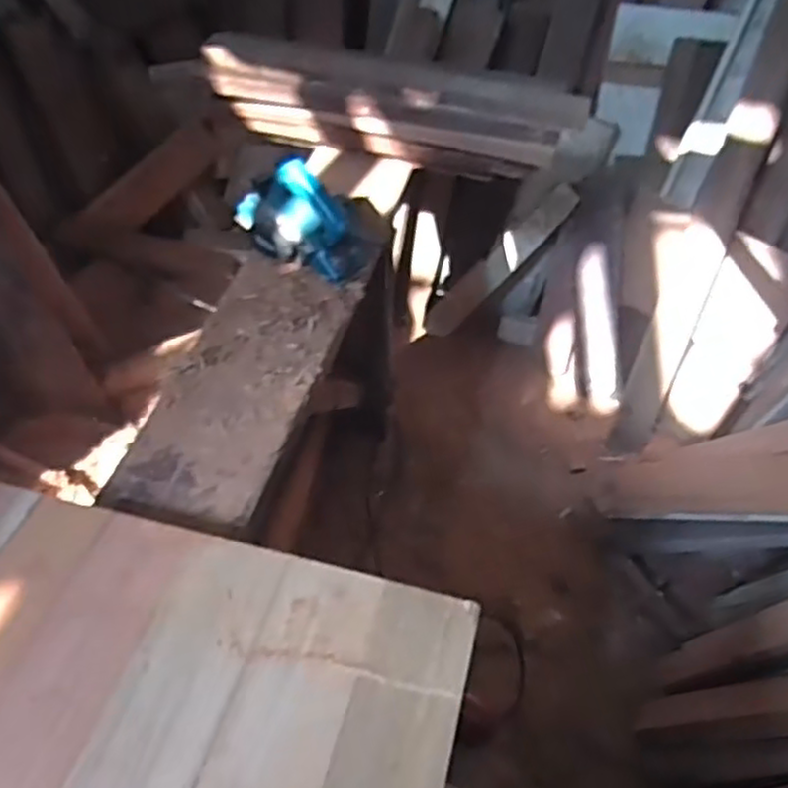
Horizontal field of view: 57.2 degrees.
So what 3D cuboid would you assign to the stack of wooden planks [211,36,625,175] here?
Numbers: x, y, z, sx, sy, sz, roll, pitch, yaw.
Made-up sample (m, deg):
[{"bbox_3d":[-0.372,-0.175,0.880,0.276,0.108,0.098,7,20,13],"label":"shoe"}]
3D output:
[{"bbox_3d":[0.010,-0.533,1.375,0.755,0.172,0.120,13,48,5],"label":"stack of wooden planks"}]

